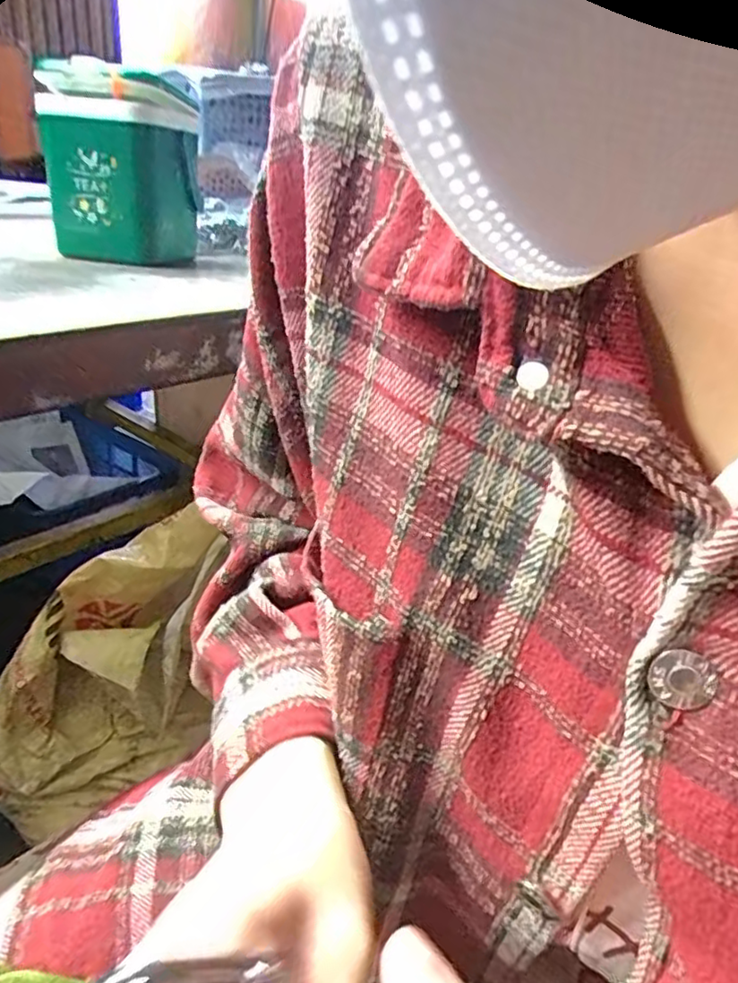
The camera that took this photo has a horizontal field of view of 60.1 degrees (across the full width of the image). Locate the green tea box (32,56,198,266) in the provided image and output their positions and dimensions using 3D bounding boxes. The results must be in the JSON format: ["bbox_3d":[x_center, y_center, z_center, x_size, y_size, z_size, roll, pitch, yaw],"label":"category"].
[{"bbox_3d":[-0.230,-0.302,0.596,0.090,0.152,0.111,13,28,14],"label":"green tea box"}]

